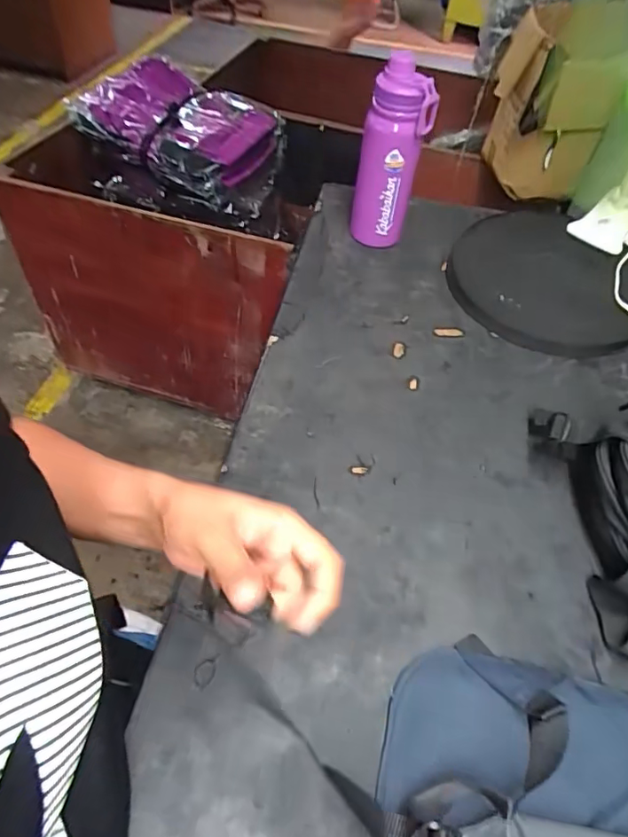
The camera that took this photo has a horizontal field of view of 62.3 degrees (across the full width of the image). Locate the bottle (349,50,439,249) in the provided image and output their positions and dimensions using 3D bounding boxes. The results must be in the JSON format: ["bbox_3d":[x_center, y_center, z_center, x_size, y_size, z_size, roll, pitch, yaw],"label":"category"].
[{"bbox_3d":[0.102,-0.343,0.704,0.083,0.231,0.071,11,51,4],"label":"bottle"}]

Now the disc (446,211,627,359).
[{"bbox_3d":[0.312,-0.198,0.726,0.231,0.049,0.253,2,51,-3],"label":"disc"}]

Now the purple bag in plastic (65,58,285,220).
[{"bbox_3d":[-0.319,-0.735,1.344,0.478,0.193,0.322,18,52,10],"label":"purple bag in plastic"}]

